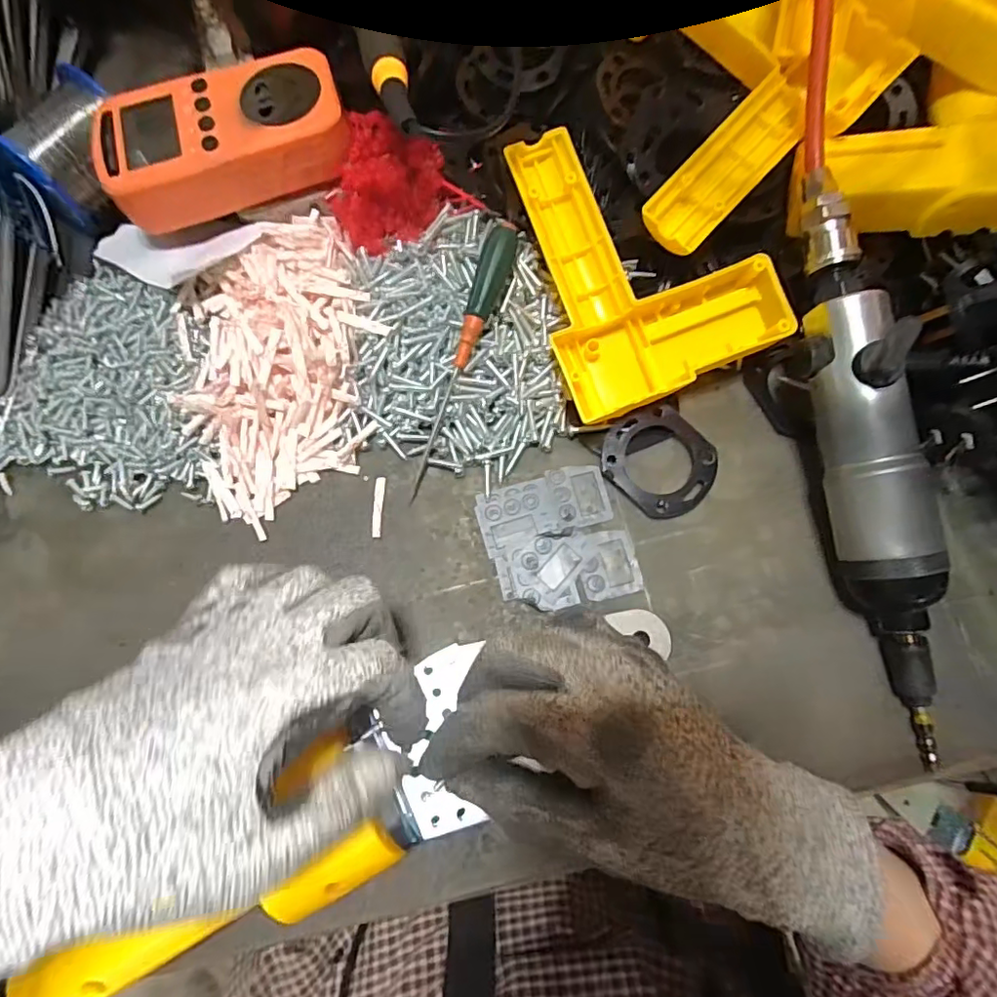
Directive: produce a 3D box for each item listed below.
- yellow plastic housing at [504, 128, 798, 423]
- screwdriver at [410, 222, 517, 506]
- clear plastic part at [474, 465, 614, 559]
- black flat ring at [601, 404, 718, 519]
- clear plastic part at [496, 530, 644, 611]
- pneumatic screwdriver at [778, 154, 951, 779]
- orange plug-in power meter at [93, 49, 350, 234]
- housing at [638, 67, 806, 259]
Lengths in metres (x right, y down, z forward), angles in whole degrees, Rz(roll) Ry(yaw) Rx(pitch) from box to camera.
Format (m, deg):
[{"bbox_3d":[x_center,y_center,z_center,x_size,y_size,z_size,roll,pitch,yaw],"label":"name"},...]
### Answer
[{"bbox_3d":[0.072,-0.124,0.293,0.113,0.030,0.142,-21,75,-5],"label":"yellow plastic housing"},{"bbox_3d":[-0.020,-0.072,0.296,0.016,0.014,0.145,20,96,5],"label":"screwdriver"},{"bbox_3d":[0.023,0.004,0.294,0.068,0.009,0.033,-18,81,-1],"label":"clear plastic part"},{"bbox_3d":[0.085,-0.020,0.293,0.059,0.006,0.052,41,79,11],"label":"black flat ring"},{"bbox_3d":[0.036,0.036,0.284,0.069,0.006,0.034,-5,74,-1],"label":"clear plastic part"},{"bbox_3d":[0.173,-0.021,0.259,0.042,0.056,0.274,-10,76,-1],"label":"pneumatic screwdriver"},{"bbox_3d":[-0.146,-0.189,0.303,0.127,0.037,0.071,-19,75,-4],"label":"orange plug-in power meter"},{"bbox_3d":[0.119,-0.169,0.285,0.034,0.018,0.101,44,79,12],"label":"housing"}]

